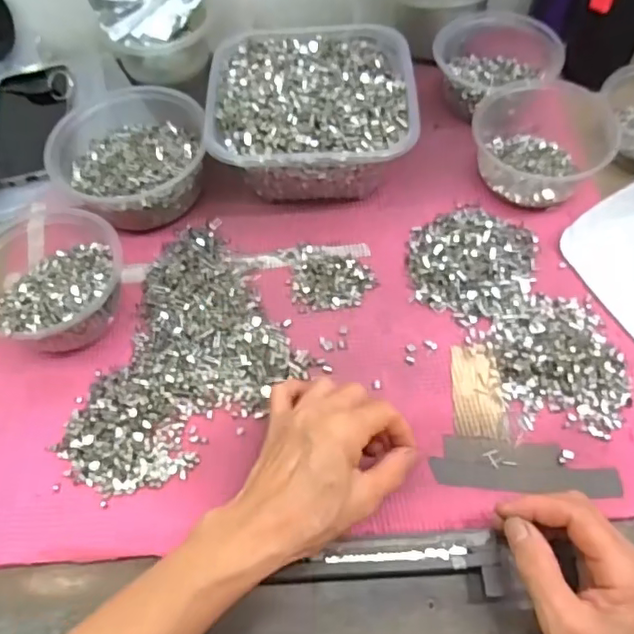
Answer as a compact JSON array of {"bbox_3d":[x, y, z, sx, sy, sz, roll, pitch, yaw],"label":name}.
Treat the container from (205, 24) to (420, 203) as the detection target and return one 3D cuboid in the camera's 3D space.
[{"bbox_3d":[-0.004,-0.185,0.529,0.176,0.074,0.167,-2,60,1],"label":"container"}]

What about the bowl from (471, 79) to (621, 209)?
[{"bbox_3d":[0.199,-0.159,0.511,0.125,0.045,0.108,-40,66,-19],"label":"bowl"}]

